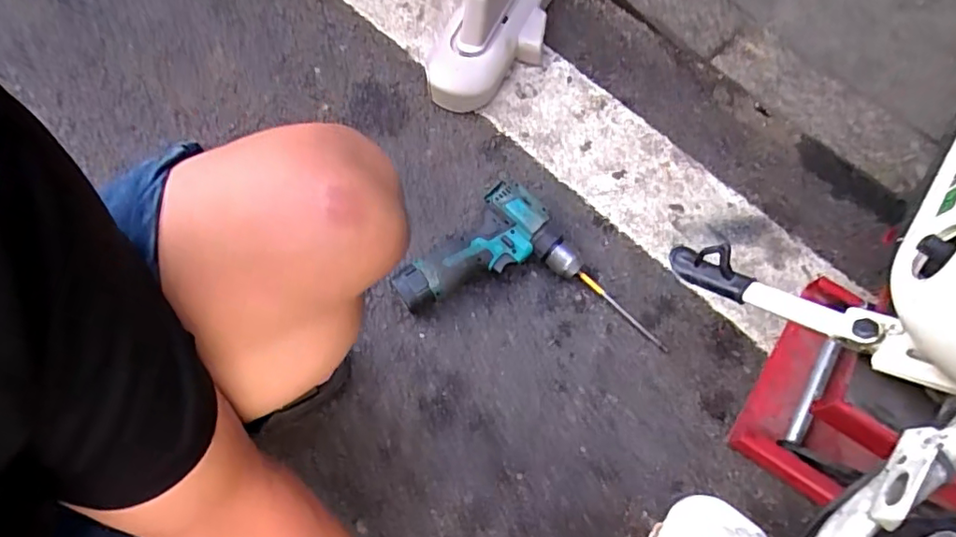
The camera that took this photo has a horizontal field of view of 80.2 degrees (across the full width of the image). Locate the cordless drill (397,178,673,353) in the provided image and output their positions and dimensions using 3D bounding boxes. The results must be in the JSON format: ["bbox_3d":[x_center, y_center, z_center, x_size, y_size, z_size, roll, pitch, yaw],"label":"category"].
[{"bbox_3d":[0.071,-0.008,0.688,0.318,0.062,0.162,10,68,4],"label":"cordless drill"}]

